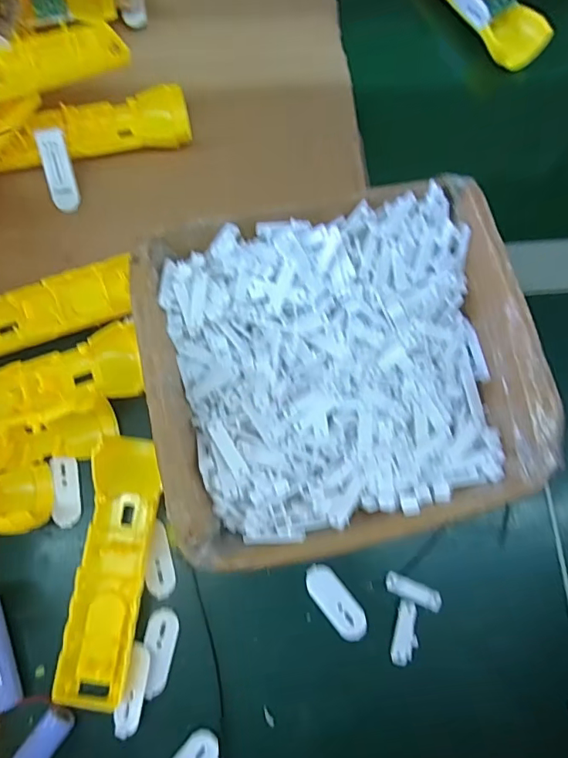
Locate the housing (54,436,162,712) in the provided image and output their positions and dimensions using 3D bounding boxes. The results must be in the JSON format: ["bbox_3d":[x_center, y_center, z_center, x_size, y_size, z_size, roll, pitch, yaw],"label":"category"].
[{"bbox_3d":[-0.112,0.122,0.318,0.043,0.022,0.164,6,75,0],"label":"housing"}]

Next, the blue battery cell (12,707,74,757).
[{"bbox_3d":[-0.154,0.231,0.294,0.018,0.016,0.063,36,77,7],"label":"blue battery cell"}]

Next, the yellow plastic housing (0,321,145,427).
[{"bbox_3d":[-0.177,0.006,0.337,0.154,0.027,0.050,-18,77,-6],"label":"yellow plastic housing"}]

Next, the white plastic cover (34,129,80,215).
[{"bbox_3d":[-0.176,-0.163,0.382,0.020,0.006,0.060,-9,111,-4],"label":"white plastic cover"}]

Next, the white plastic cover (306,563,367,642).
[{"bbox_3d":[0.035,0.149,0.325,0.022,0.004,0.053,-38,80,-10],"label":"white plastic cover"}]

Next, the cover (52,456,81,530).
[{"bbox_3d":[-0.152,0.079,0.341,0.018,0.005,0.047,-6,76,-3],"label":"cover"}]

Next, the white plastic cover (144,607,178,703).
[{"bbox_3d":[-0.081,0.177,0.316,0.020,0.004,0.051,9,76,1],"label":"white plastic cover"}]

